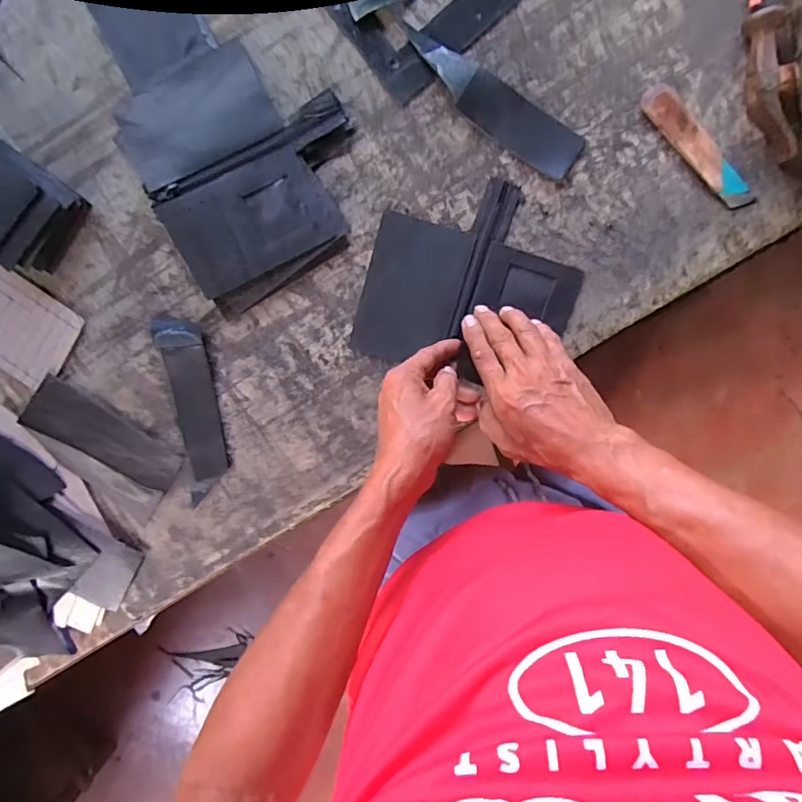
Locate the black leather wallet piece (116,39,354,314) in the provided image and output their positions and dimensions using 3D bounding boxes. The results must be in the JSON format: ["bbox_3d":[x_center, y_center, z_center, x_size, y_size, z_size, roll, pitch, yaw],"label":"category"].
[{"bbox_3d":[-0.137,-0.212,0.446,0.182,0.024,0.209,-28,95,5],"label":"black leather wallet piece"}]

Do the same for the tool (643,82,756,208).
[{"bbox_3d":[0.262,-0.222,0.436,0.031,0.012,0.132,-39,94,6],"label":"tool"}]

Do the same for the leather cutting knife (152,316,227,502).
[{"bbox_3d":[-0.197,0.009,0.473,0.042,0.015,0.171,-10,96,3],"label":"leather cutting knife"}]

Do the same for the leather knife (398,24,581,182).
[{"bbox_3d":[0.079,-0.264,0.438,0.181,0.014,0.041,36,96,-2],"label":"leather knife"}]

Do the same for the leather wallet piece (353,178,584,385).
[{"bbox_3d":[0.067,-0.113,0.464,0.188,0.007,0.174,14,97,0],"label":"leather wallet piece"}]

